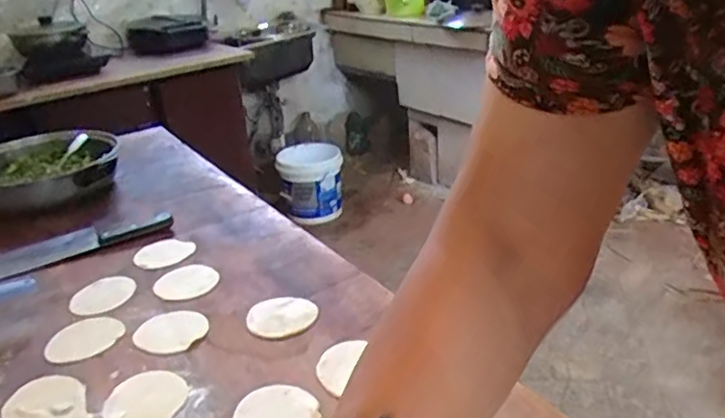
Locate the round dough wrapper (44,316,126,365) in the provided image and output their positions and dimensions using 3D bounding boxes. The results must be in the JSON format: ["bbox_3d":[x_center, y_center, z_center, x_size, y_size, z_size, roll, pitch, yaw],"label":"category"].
[{"bbox_3d":[-0.321,0.151,0.709,0.070,0.007,0.080,11,30,27],"label":"round dough wrapper"}]

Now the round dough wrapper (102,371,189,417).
[{"bbox_3d":[-0.216,0.190,0.612,0.079,0.004,0.082,-3,26,1],"label":"round dough wrapper"}]

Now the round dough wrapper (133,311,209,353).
[{"bbox_3d":[-0.222,0.142,0.716,0.079,0.006,0.073,-3,26,1],"label":"round dough wrapper"}]

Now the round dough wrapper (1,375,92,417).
[{"bbox_3d":[-0.314,0.195,0.609,0.071,0.006,0.099,-25,34,-37],"label":"round dough wrapper"}]

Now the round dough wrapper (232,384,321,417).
[{"bbox_3d":[-0.080,0.194,0.586,0.083,0.006,0.071,17,33,35],"label":"round dough wrapper"}]

